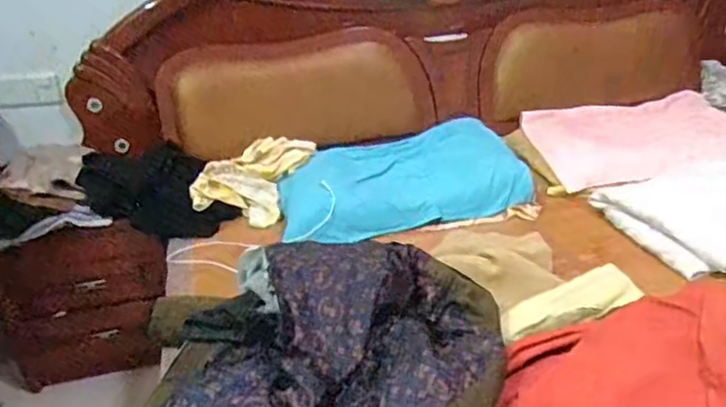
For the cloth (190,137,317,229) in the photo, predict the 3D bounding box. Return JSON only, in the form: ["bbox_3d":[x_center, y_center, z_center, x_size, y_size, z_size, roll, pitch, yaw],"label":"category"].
[{"bbox_3d":[-0.303,-0.060,1.727,0.341,0.171,0.198,-9,25,-10],"label":"cloth"}]

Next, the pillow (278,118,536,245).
[{"bbox_3d":[0.103,-0.062,1.691,0.675,0.100,0.384,-12,48,-11],"label":"pillow"}]

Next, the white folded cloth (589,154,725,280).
[{"bbox_3d":[0.878,-0.015,1.461,0.530,0.113,0.453,-10,25,-10],"label":"white folded cloth"}]

